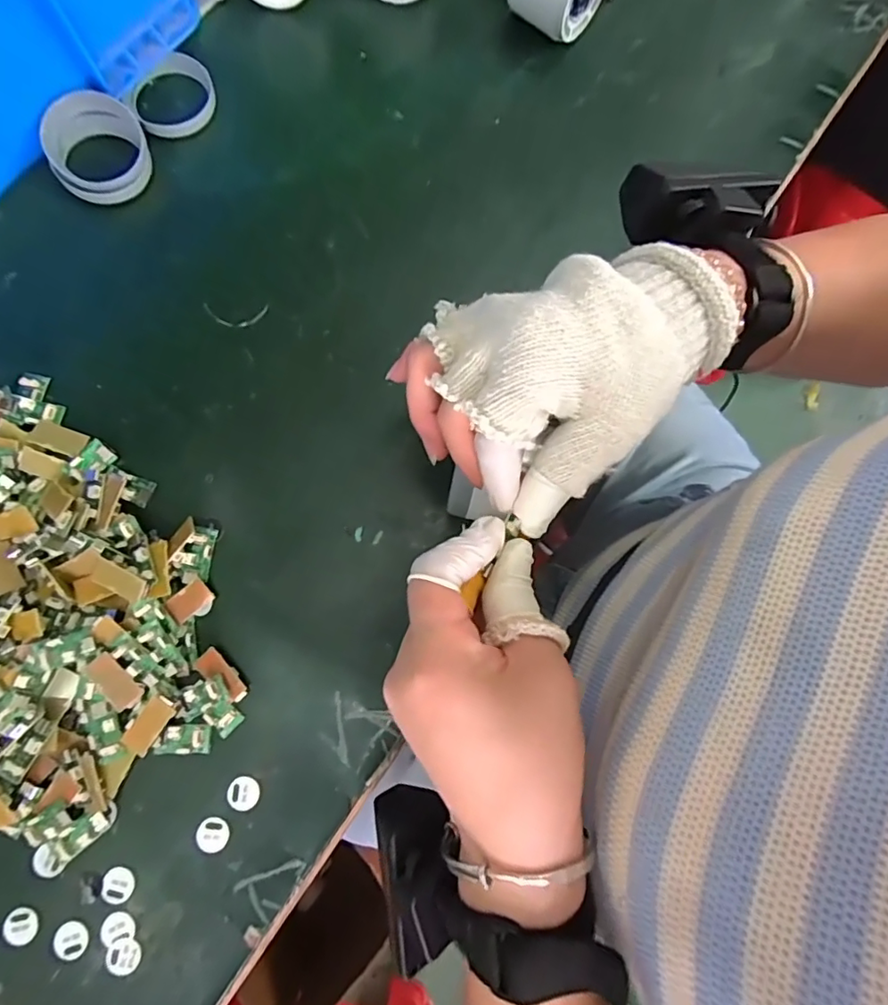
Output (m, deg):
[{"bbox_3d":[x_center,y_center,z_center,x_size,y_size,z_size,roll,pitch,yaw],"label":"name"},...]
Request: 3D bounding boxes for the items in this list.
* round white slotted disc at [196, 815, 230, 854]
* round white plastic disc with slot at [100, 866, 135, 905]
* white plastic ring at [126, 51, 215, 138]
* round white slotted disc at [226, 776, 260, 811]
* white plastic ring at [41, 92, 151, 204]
[{"bbox_3d":[-0.124,0.179,0.290,0.017,0.004,0.016,0,79,-1],"label":"round white slotted disc"},{"bbox_3d":[-0.173,0.203,0.286,0.016,0.004,0.017,0,79,-1],"label":"round white plastic disc with slot"},{"bbox_3d":[-0.186,-0.279,0.372,0.057,0.014,0.057,0,79,-1],"label":"white plastic ring"},{"bbox_3d":[-0.109,0.159,0.294,0.017,0.004,0.017,0,79,-1],"label":"round white slotted disc"},{"bbox_3d":[-0.226,-0.228,0.350,0.055,0.030,0.056,0,79,-1],"label":"white plastic ring"}]

